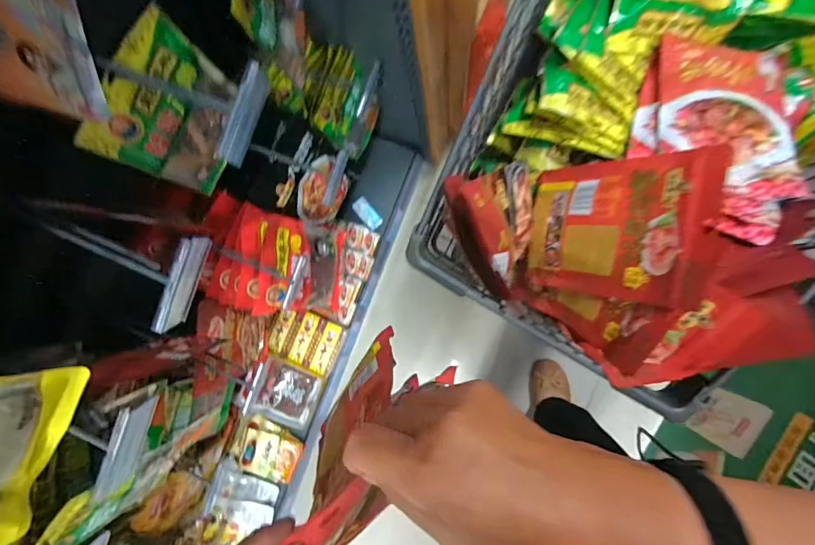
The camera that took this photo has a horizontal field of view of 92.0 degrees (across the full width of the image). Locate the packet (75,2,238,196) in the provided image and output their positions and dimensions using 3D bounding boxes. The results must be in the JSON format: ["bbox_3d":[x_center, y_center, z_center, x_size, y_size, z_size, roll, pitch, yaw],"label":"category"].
[{"bbox_3d":[-0.276,-0.189,0.481,0.017,0.197,0.157,30,92,6],"label":"packet"}]

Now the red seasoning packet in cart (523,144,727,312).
[{"bbox_3d":[0.232,-0.051,0.453,0.014,0.208,0.155,3,94,-33],"label":"red seasoning packet in cart"}]

